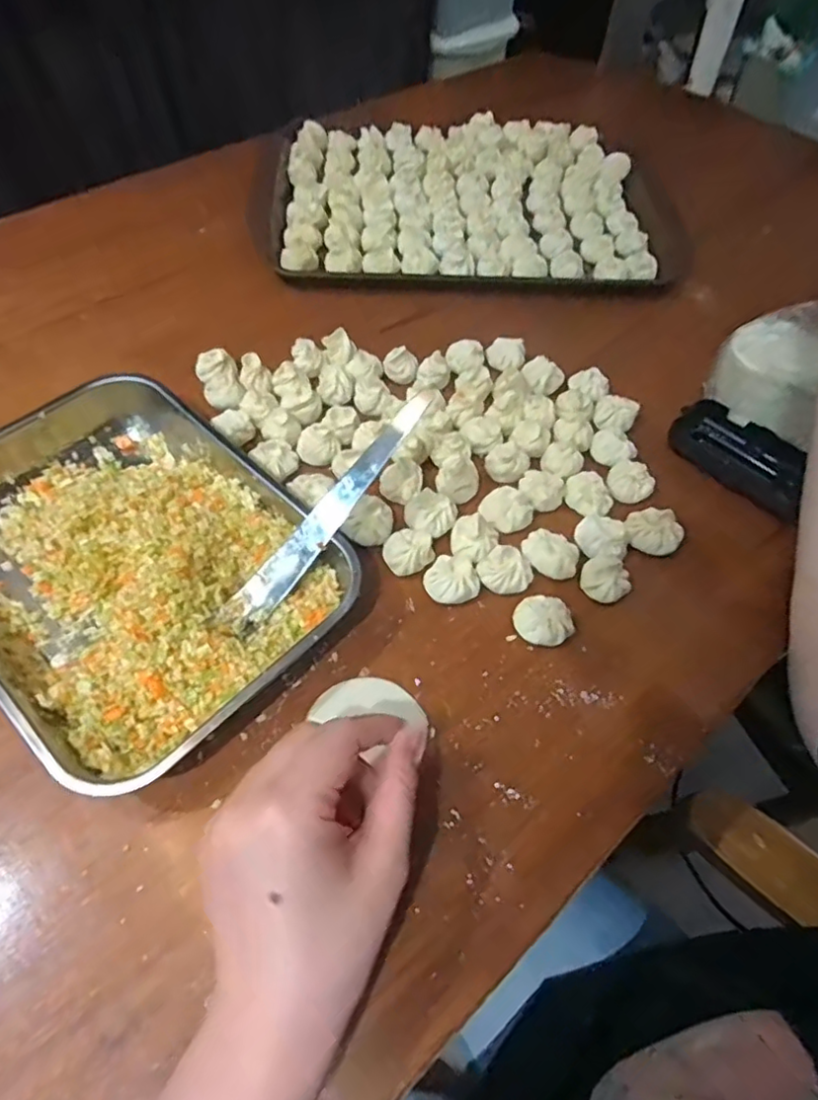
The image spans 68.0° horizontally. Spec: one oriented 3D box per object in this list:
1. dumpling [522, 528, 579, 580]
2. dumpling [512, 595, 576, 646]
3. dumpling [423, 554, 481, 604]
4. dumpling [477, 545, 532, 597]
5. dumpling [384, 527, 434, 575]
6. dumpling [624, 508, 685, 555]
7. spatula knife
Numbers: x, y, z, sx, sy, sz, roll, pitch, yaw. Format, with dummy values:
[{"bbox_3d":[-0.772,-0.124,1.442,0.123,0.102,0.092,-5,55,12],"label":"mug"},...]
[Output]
[{"bbox_3d":[0.093,0.002,0.397,0.037,0.012,0.028,28,60,14],"label":"dumpling"},{"bbox_3d":[0.082,0.044,0.372,0.035,0.016,0.027,3,57,-1],"label":"dumpling"},{"bbox_3d":[0.028,0.019,0.383,0.034,0.016,0.029,14,58,6],"label":"dumpling"},{"bbox_3d":[0.062,0.013,0.388,0.032,0.016,0.028,-19,60,-14],"label":"dumpling"},{"bbox_3d":[0.000,0.002,0.390,0.031,0.018,0.027,5,57,0],"label":"dumpling"},{"bbox_3d":[0.165,-0.013,0.409,0.037,0.019,0.028,22,59,11],"label":"dumpling"},{"bbox_3d":[-0.044,-0.028,0.363,0.024,0.008,0.173,37,86,27],"label":"spatula knife"}]

